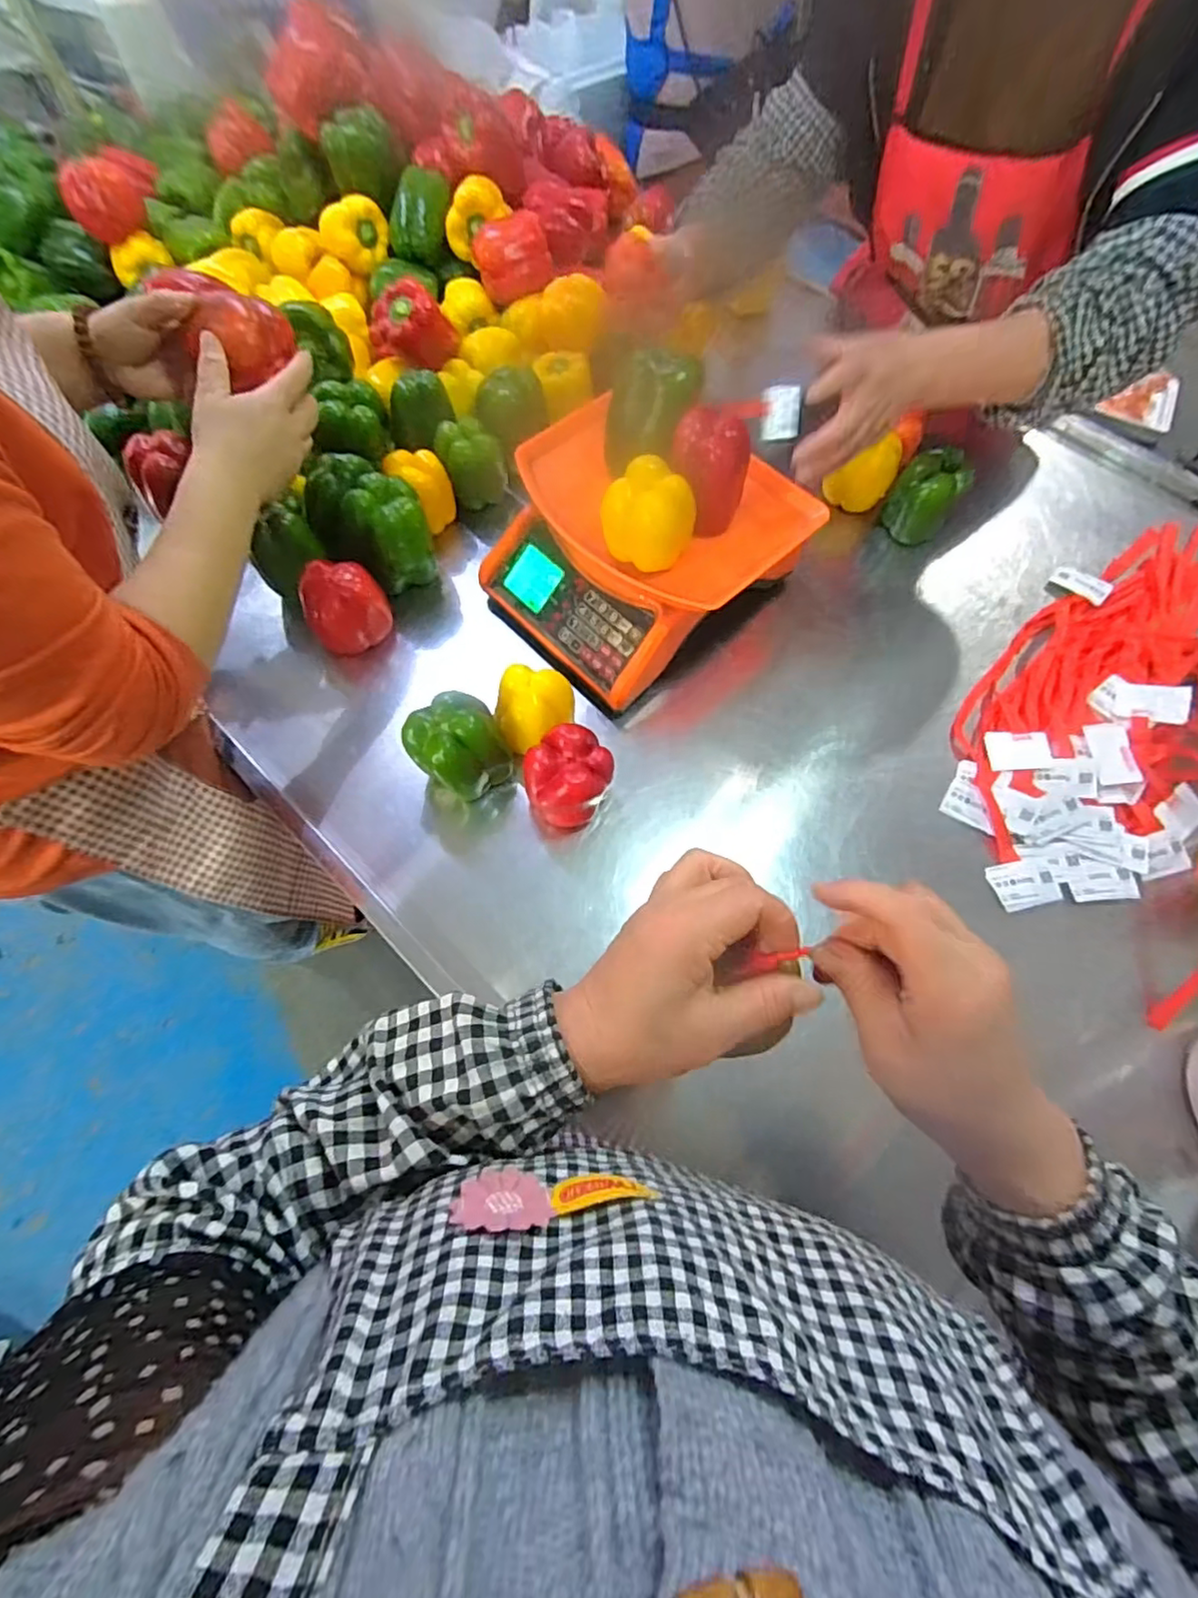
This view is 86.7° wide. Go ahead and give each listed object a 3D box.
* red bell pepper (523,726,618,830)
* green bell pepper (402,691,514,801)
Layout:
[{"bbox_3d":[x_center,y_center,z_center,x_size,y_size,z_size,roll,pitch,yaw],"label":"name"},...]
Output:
[{"bbox_3d":[-0.027,-0.017,0.603,0.081,0.090,0.070,-11,65,-7],"label":"red bell pepper"},{"bbox_3d":[-0.131,-0.047,0.603,0.068,0.091,0.083,41,70,16],"label":"green bell pepper"}]

